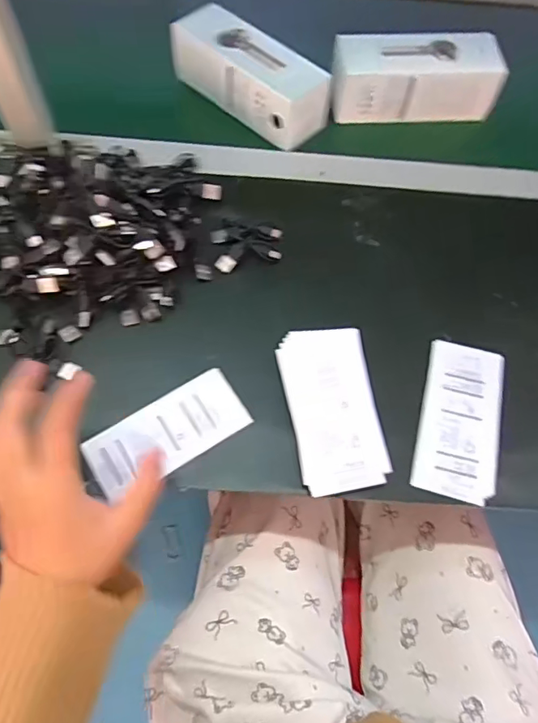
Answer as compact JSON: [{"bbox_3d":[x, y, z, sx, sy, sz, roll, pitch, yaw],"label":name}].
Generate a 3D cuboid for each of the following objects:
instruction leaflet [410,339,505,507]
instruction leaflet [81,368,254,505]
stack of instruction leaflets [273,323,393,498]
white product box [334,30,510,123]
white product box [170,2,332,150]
[{"bbox_3d":[0.154,0.045,0.417,0.064,0.009,0.128,15,63,5],"label":"instruction leaflet"},{"bbox_3d":[-0.078,0.053,0.402,0.120,0.009,0.059,-27,67,-15],"label":"instruction leaflet"},{"bbox_3d":[0.050,0.036,0.409,0.069,0.017,0.129,-9,64,-7],"label":"stack of instruction leaflets"},{"bbox_3d":[0.149,-0.302,0.547,0.170,0.068,0.065,-4,63,-5],"label":"white product box"},{"bbox_3d":[-0.021,-0.298,0.538,0.169,0.052,0.068,40,68,16],"label":"white product box"}]

